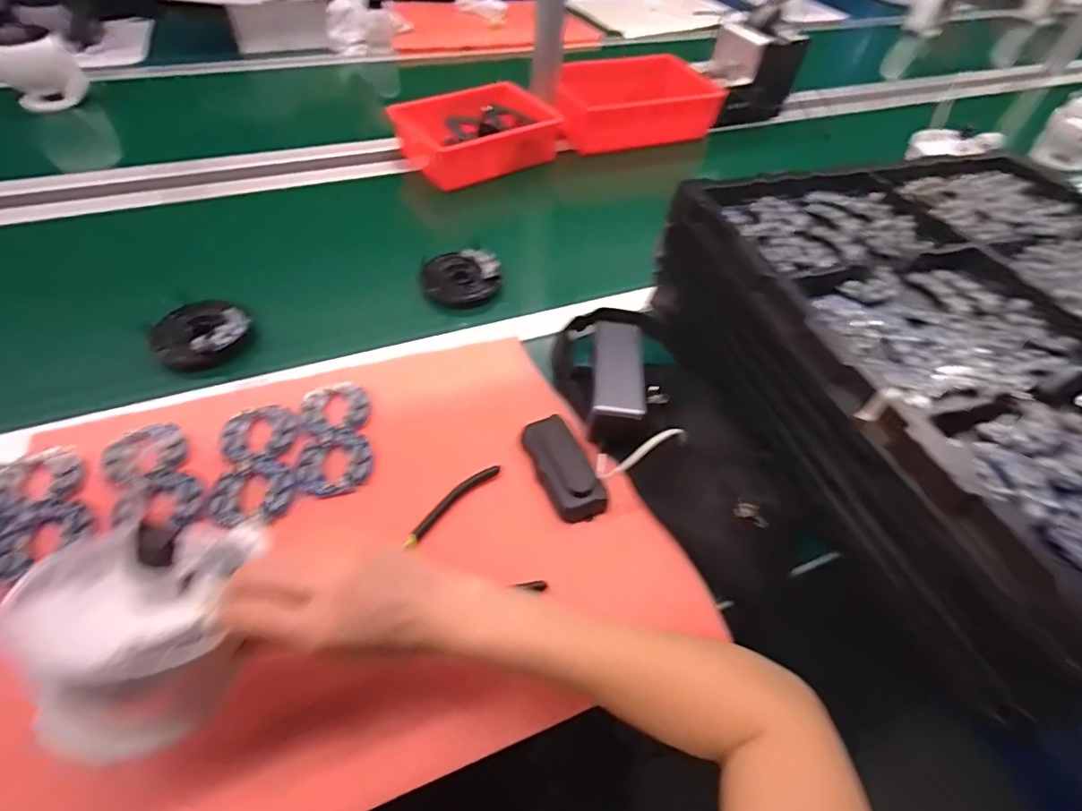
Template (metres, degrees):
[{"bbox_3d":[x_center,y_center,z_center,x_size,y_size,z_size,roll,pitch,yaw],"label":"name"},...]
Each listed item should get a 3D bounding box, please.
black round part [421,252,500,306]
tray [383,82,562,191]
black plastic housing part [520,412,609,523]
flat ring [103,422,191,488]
[{"bbox_3d":[-0.105,-0.170,0.676,0.098,0.031,0.098,2,51,-2],"label":"black round part"},{"bbox_3d":[-0.105,-0.468,0.877,0.240,0.064,0.178,-28,58,-24],"label":"tray"},{"bbox_3d":[0.020,0.056,0.473,0.047,0.016,0.104,-16,54,-16],"label":"black plastic housing part"},{"bbox_3d":[-0.356,0.043,0.460,0.055,0.008,0.062,39,59,24],"label":"flat ring"}]

